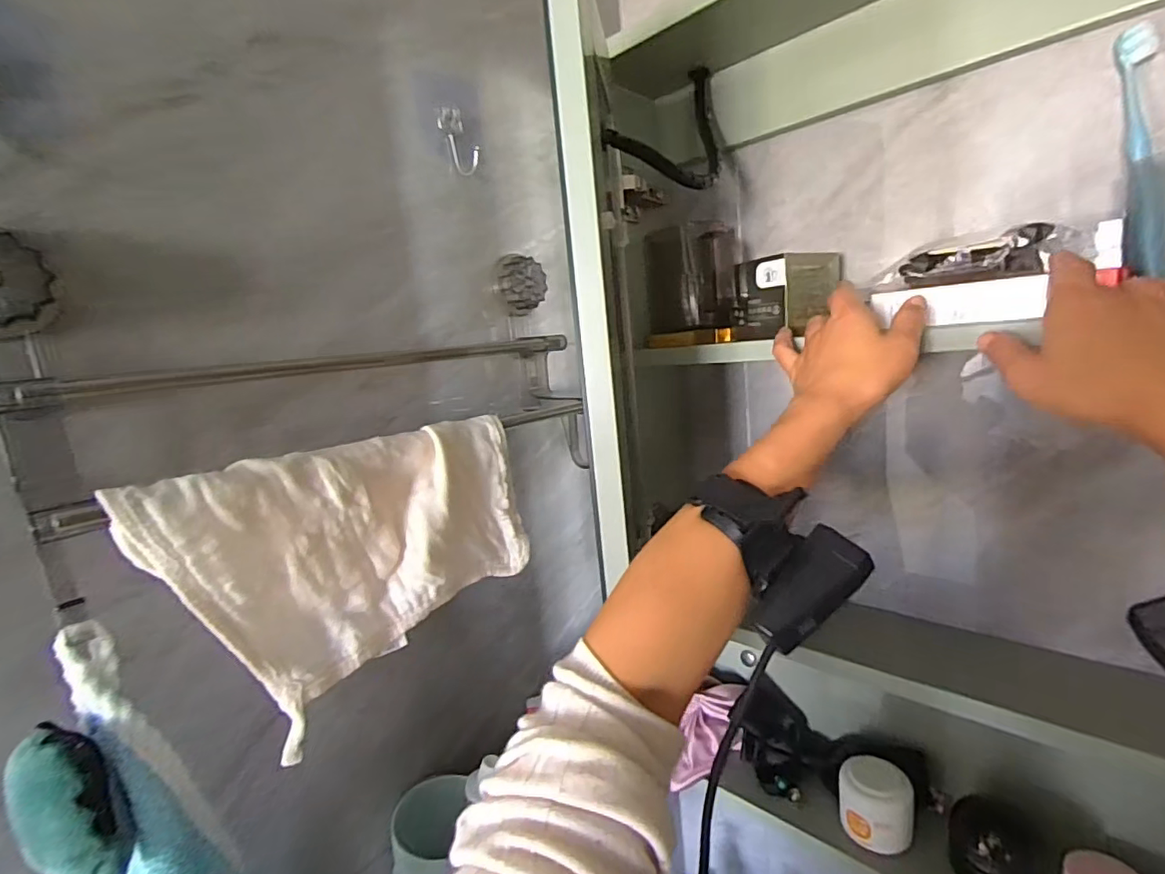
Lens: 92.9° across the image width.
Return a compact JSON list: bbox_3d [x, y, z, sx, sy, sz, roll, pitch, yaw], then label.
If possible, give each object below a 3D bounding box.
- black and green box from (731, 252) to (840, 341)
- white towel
[{"bbox_3d":[0.187,-0.128,0.510,0.072,0.067,0.069,-12,12,-30],"label":"black and green box"},{"bbox_3d":[-0.121,0.068,0.324,0.020,0.135,0.206,1,14,45],"label":"white towel"}]

